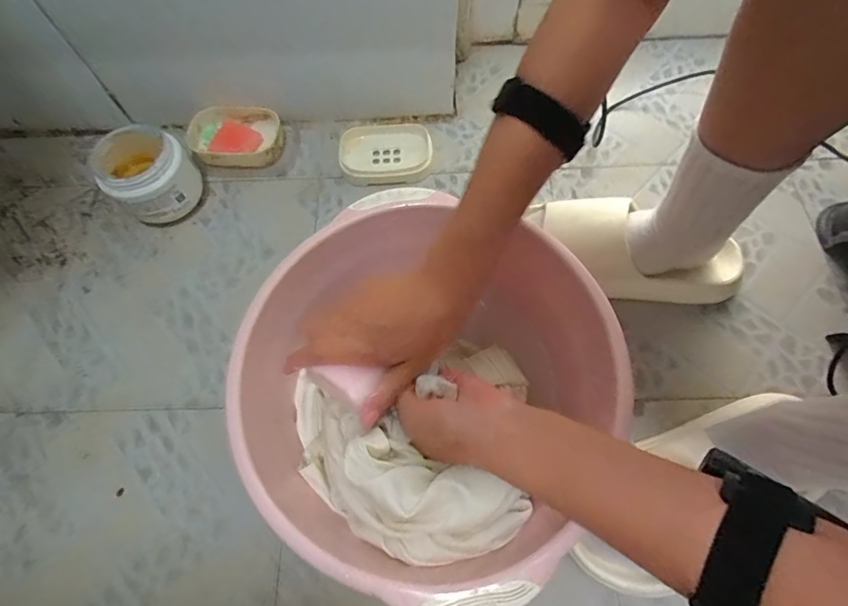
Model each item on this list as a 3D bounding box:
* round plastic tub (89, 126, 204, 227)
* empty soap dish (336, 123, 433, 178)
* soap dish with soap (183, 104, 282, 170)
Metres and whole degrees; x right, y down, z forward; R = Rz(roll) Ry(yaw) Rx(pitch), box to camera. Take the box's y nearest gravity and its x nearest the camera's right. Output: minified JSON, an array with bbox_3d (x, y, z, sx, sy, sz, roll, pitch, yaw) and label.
[{"bbox_3d":[-0.336,-0.153,0.534,0.097,0.092,0.087,37,72,16],"label":"round plastic tub"},{"bbox_3d":[-0.052,-0.201,0.579,0.117,0.027,0.087,-10,66,-3],"label":"empty soap dish"},{"bbox_3d":[-0.253,-0.221,0.589,0.129,0.035,0.085,4,66,3],"label":"soap dish with soap"}]

